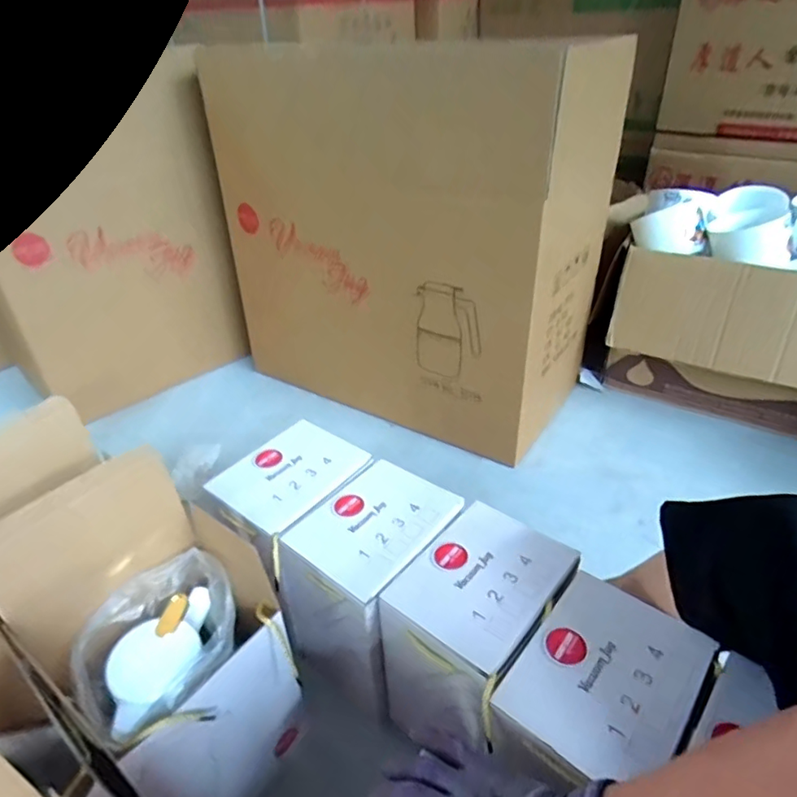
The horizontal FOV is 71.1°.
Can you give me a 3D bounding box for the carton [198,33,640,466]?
[{"bbox_3d":[0.002,-0.404,1.338,0.922,0.723,0.522,21,41,30],"label":"carton"}]

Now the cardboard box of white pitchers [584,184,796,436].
[{"bbox_3d":[0.813,-0.211,1.278,0.671,0.441,0.469,16,39,24],"label":"cardboard box of white pitchers"}]

